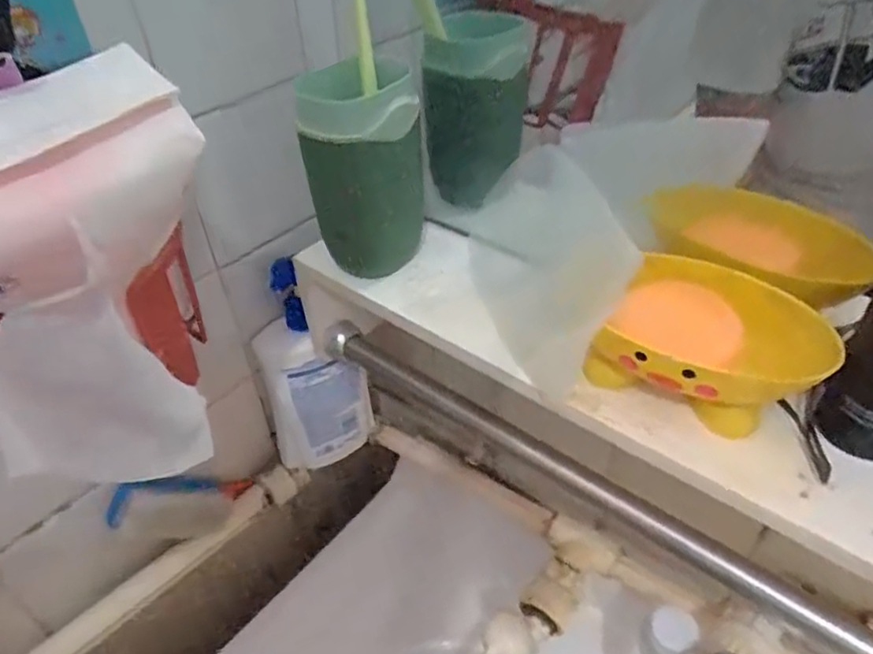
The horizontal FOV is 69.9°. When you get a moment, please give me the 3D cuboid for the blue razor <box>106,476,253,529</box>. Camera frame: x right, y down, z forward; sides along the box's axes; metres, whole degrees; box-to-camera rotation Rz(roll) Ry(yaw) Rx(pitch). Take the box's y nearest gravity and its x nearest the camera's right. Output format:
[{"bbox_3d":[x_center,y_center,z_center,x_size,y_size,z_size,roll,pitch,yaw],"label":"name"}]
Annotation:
[{"bbox_3d":[-0.199,0.131,0.491,0.108,0.034,0.014,4,29,-44],"label":"blue razor"}]

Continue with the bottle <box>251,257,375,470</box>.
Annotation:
[{"bbox_3d":[-0.105,0.037,0.530,0.086,0.183,0.058,-13,42,-11],"label":"bottle"}]

